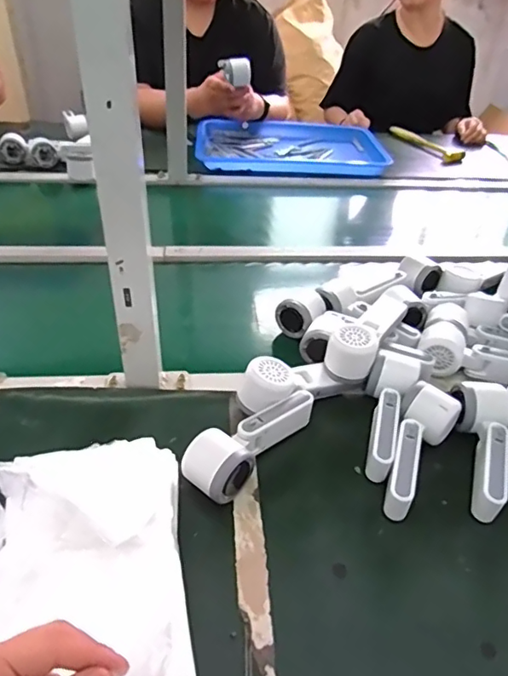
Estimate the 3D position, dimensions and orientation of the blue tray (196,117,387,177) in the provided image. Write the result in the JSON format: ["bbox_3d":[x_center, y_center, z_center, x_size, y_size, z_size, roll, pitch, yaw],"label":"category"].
[{"bbox_3d":[0.099,-0.481,1.346,0.489,0.043,0.320,1,38,-3],"label":"blue tray"}]

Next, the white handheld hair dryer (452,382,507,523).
[{"bbox_3d":[0.243,0.116,0.571,0.062,0.050,0.158,13,39,12],"label":"white handheld hair dryer"}]

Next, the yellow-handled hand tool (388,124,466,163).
[{"bbox_3d":[0.468,-0.543,1.468,0.071,0.023,0.252,-19,43,-25],"label":"yellow-handled hand tool"}]

